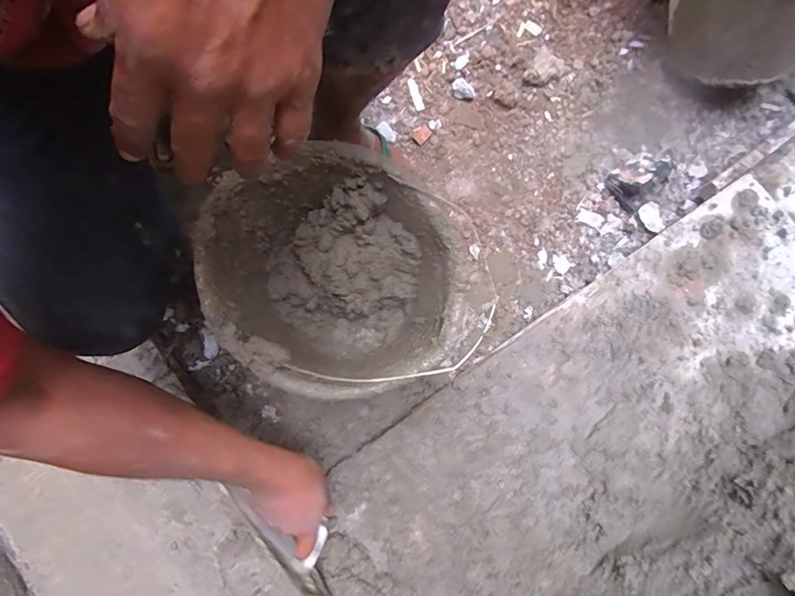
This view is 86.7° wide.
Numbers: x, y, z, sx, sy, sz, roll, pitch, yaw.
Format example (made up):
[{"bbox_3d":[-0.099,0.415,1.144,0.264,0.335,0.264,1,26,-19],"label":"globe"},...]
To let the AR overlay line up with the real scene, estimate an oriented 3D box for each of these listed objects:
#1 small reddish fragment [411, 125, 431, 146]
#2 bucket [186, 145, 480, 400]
[{"bbox_3d":[0.041,-0.283,0.727,0.032,0.006,0.030,-44,88,-3],"label":"small reddish fragment"},{"bbox_3d":[-0.074,-0.016,0.559,0.270,0.218,0.277,0,86,-1],"label":"bucket"}]

